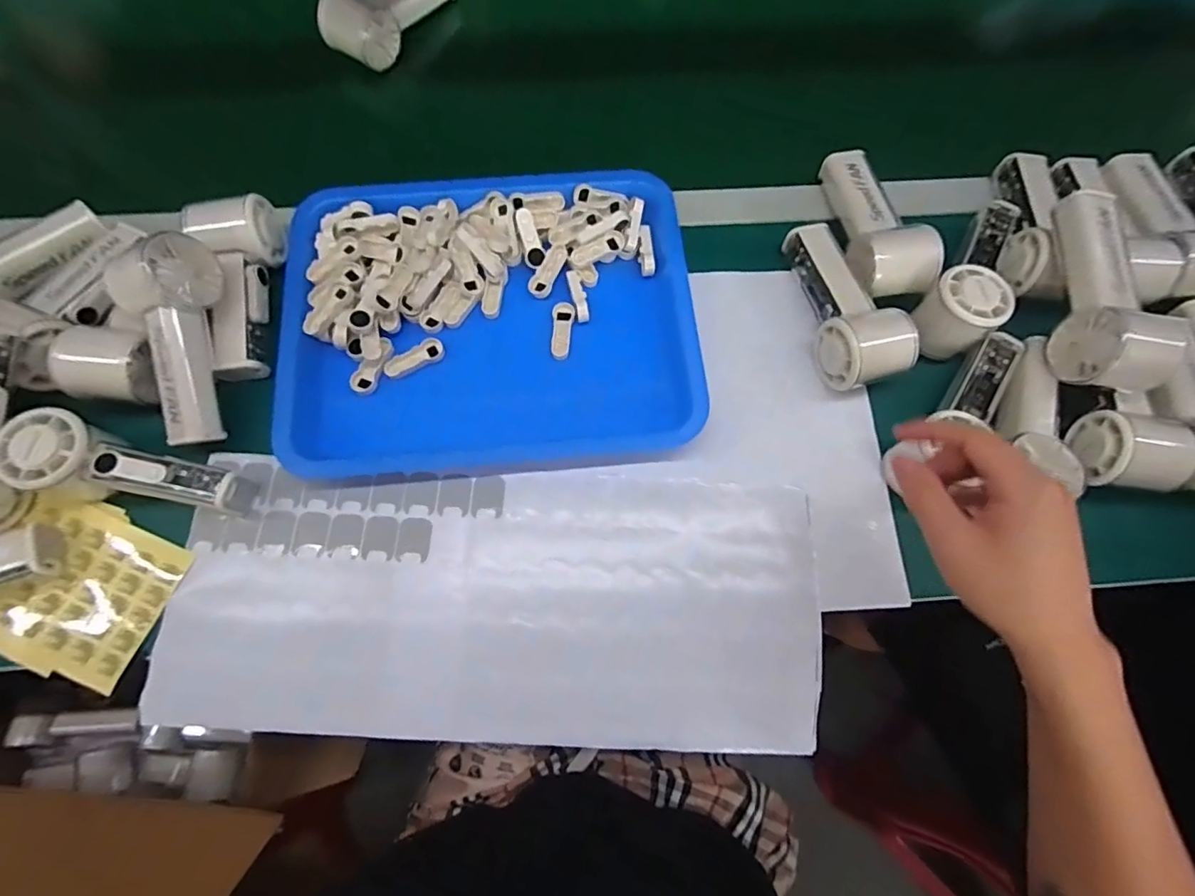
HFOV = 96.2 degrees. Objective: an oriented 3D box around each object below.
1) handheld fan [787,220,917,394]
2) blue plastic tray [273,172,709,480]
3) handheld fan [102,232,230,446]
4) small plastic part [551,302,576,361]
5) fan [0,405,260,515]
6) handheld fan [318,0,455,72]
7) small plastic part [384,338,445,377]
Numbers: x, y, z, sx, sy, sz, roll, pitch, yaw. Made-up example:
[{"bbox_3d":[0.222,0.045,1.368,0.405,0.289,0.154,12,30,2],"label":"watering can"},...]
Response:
[{"bbox_3d":[0.202,-0.123,0.447,0.059,0.055,0.152,-13,74,-7],"label":"handheld fan"},{"bbox_3d":[-0.087,-0.115,0.451,0.325,0.034,0.259,-3,73,-4],"label":"blue plastic tray"},{"bbox_3d":[-0.322,-0.079,0.403,0.067,0.052,0.156,-6,94,-3],"label":"handheld fan"},{"bbox_3d":[-0.029,-0.100,0.456,0.019,0.006,0.051,1,73,-3],"label":"small plastic part"},{"bbox_3d":[-0.340,0.019,0.400,0.155,0.066,0.053,16,73,-12],"label":"fan"},{"bbox_3d":[-0.217,-0.463,0.554,0.057,0.052,0.151,29,74,6],"label":"handheld fan"},{"bbox_3d":[-0.153,-0.075,0.452,0.051,0.014,0.016,-33,76,-10],"label":"small plastic part"}]

